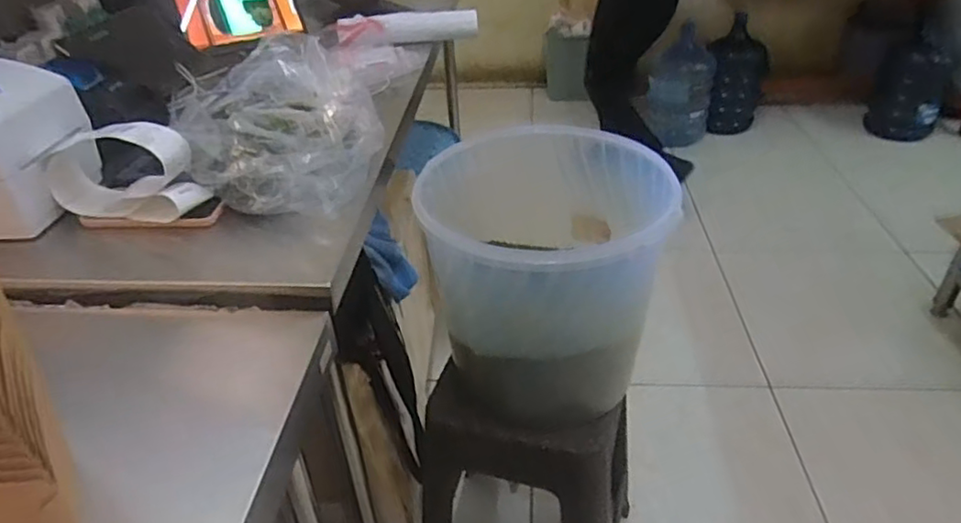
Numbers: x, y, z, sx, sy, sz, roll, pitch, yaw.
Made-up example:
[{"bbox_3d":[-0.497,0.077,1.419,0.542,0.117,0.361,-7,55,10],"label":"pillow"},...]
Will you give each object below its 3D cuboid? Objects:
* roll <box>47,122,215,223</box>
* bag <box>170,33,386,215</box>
[{"bbox_3d":[-0.435,-0.114,0.770,0.191,0.101,0.095,7,37,13],"label":"roll"},{"bbox_3d":[-0.270,-0.190,0.858,0.256,0.117,0.307,-12,37,-12],"label":"bag"}]

